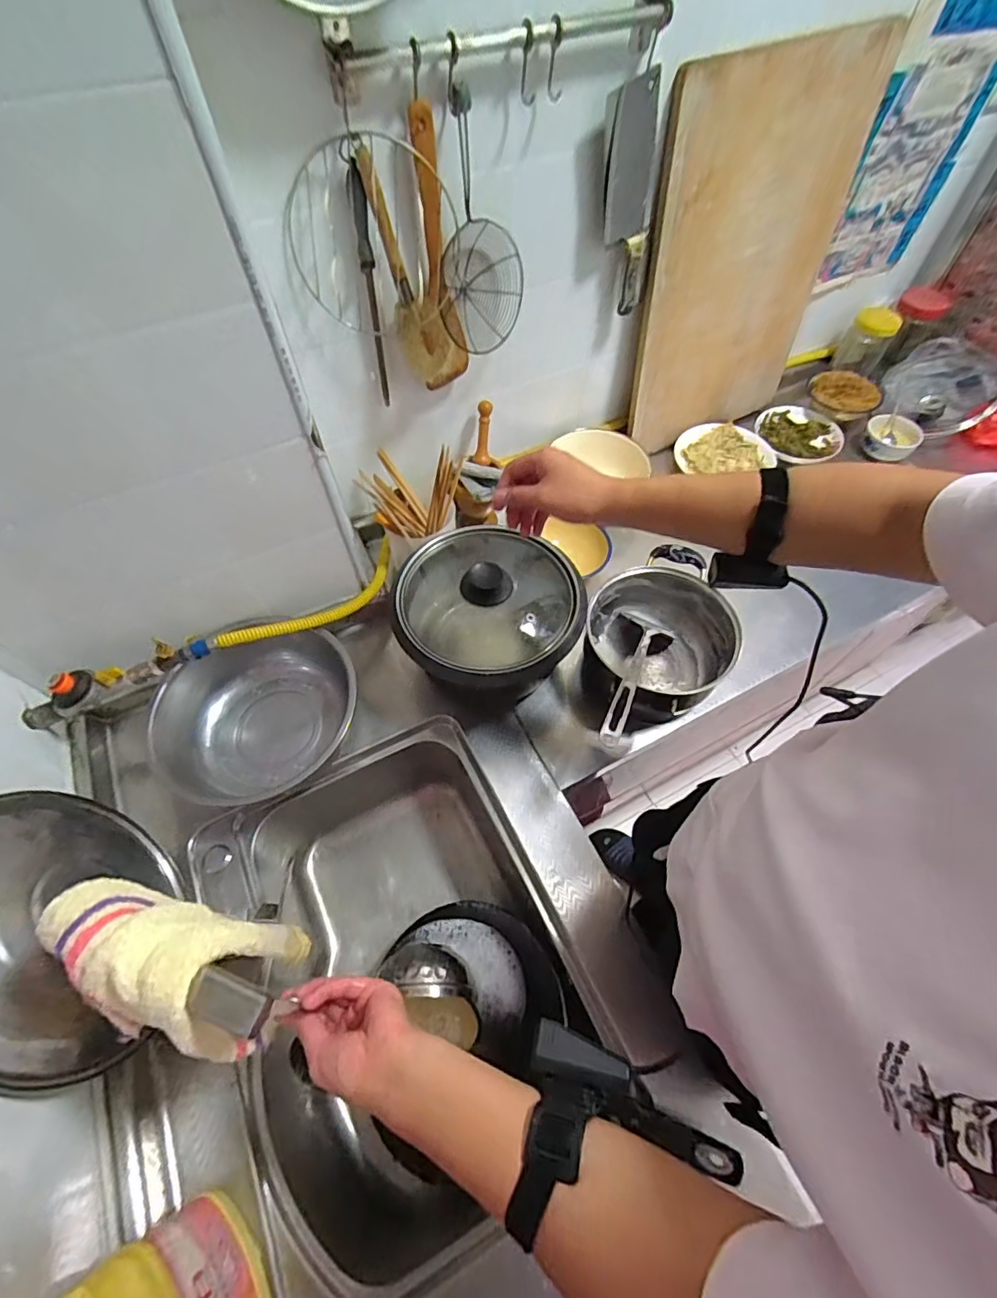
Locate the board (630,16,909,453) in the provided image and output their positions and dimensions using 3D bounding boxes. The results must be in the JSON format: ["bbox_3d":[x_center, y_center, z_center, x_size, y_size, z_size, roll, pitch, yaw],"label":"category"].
[{"bbox_3d":[0.418,-0.637,0.910,0.400,0.547,0.037,-28,57,-9],"label":"board"}]

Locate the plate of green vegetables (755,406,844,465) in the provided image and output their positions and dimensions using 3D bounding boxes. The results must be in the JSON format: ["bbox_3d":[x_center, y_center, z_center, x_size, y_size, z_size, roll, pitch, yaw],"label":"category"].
[{"bbox_3d":[0.624,-0.446,1.113,0.160,0.029,0.157,-2,57,3],"label":"plate of green vegetables"}]

